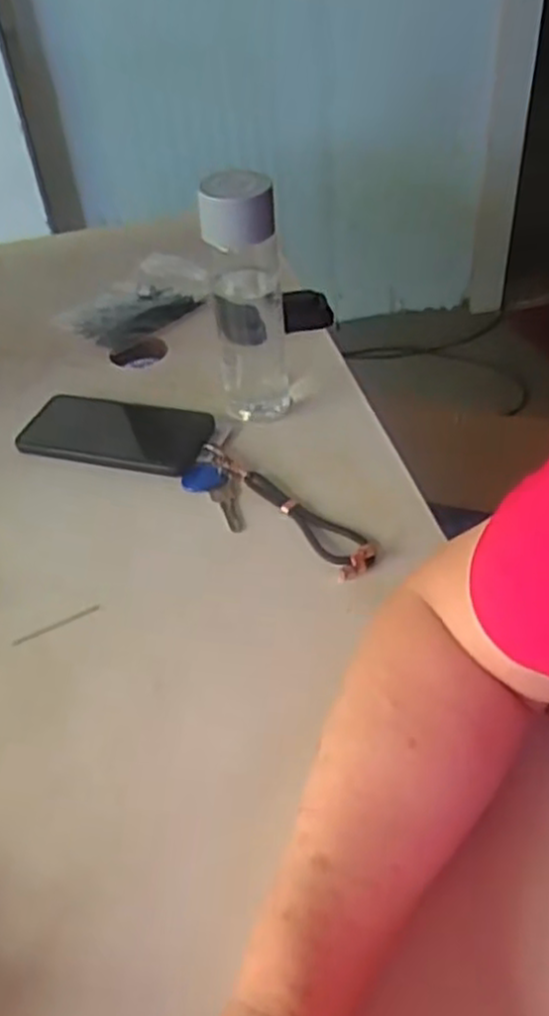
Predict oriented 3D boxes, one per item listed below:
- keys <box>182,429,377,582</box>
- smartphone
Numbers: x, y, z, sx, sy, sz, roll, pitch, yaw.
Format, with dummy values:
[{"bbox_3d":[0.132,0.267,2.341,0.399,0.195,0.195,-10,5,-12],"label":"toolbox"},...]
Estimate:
[{"bbox_3d":[-0.002,-0.003,0.585,0.063,0.014,0.190,-33,49,-26],"label":"keys"},{"bbox_3d":[-0.140,-0.069,0.666,0.166,0.016,0.076,8,53,19],"label":"smartphone"}]

